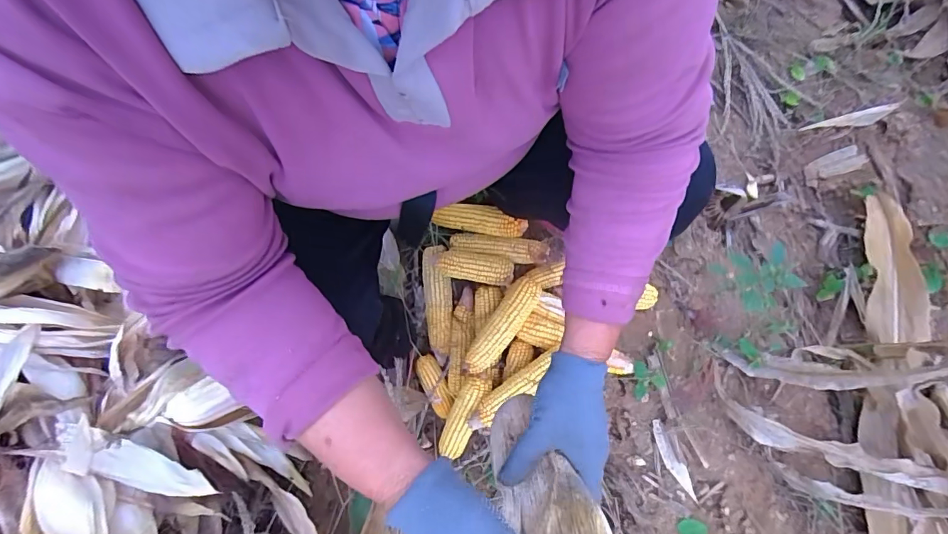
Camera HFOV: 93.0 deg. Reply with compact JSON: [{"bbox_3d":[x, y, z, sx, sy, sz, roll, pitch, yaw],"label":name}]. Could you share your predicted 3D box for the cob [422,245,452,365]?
[{"bbox_3d":[-0.064,0.065,0.794,0.047,0.037,0.199,-3,78,-1],"label":"cob"}]

